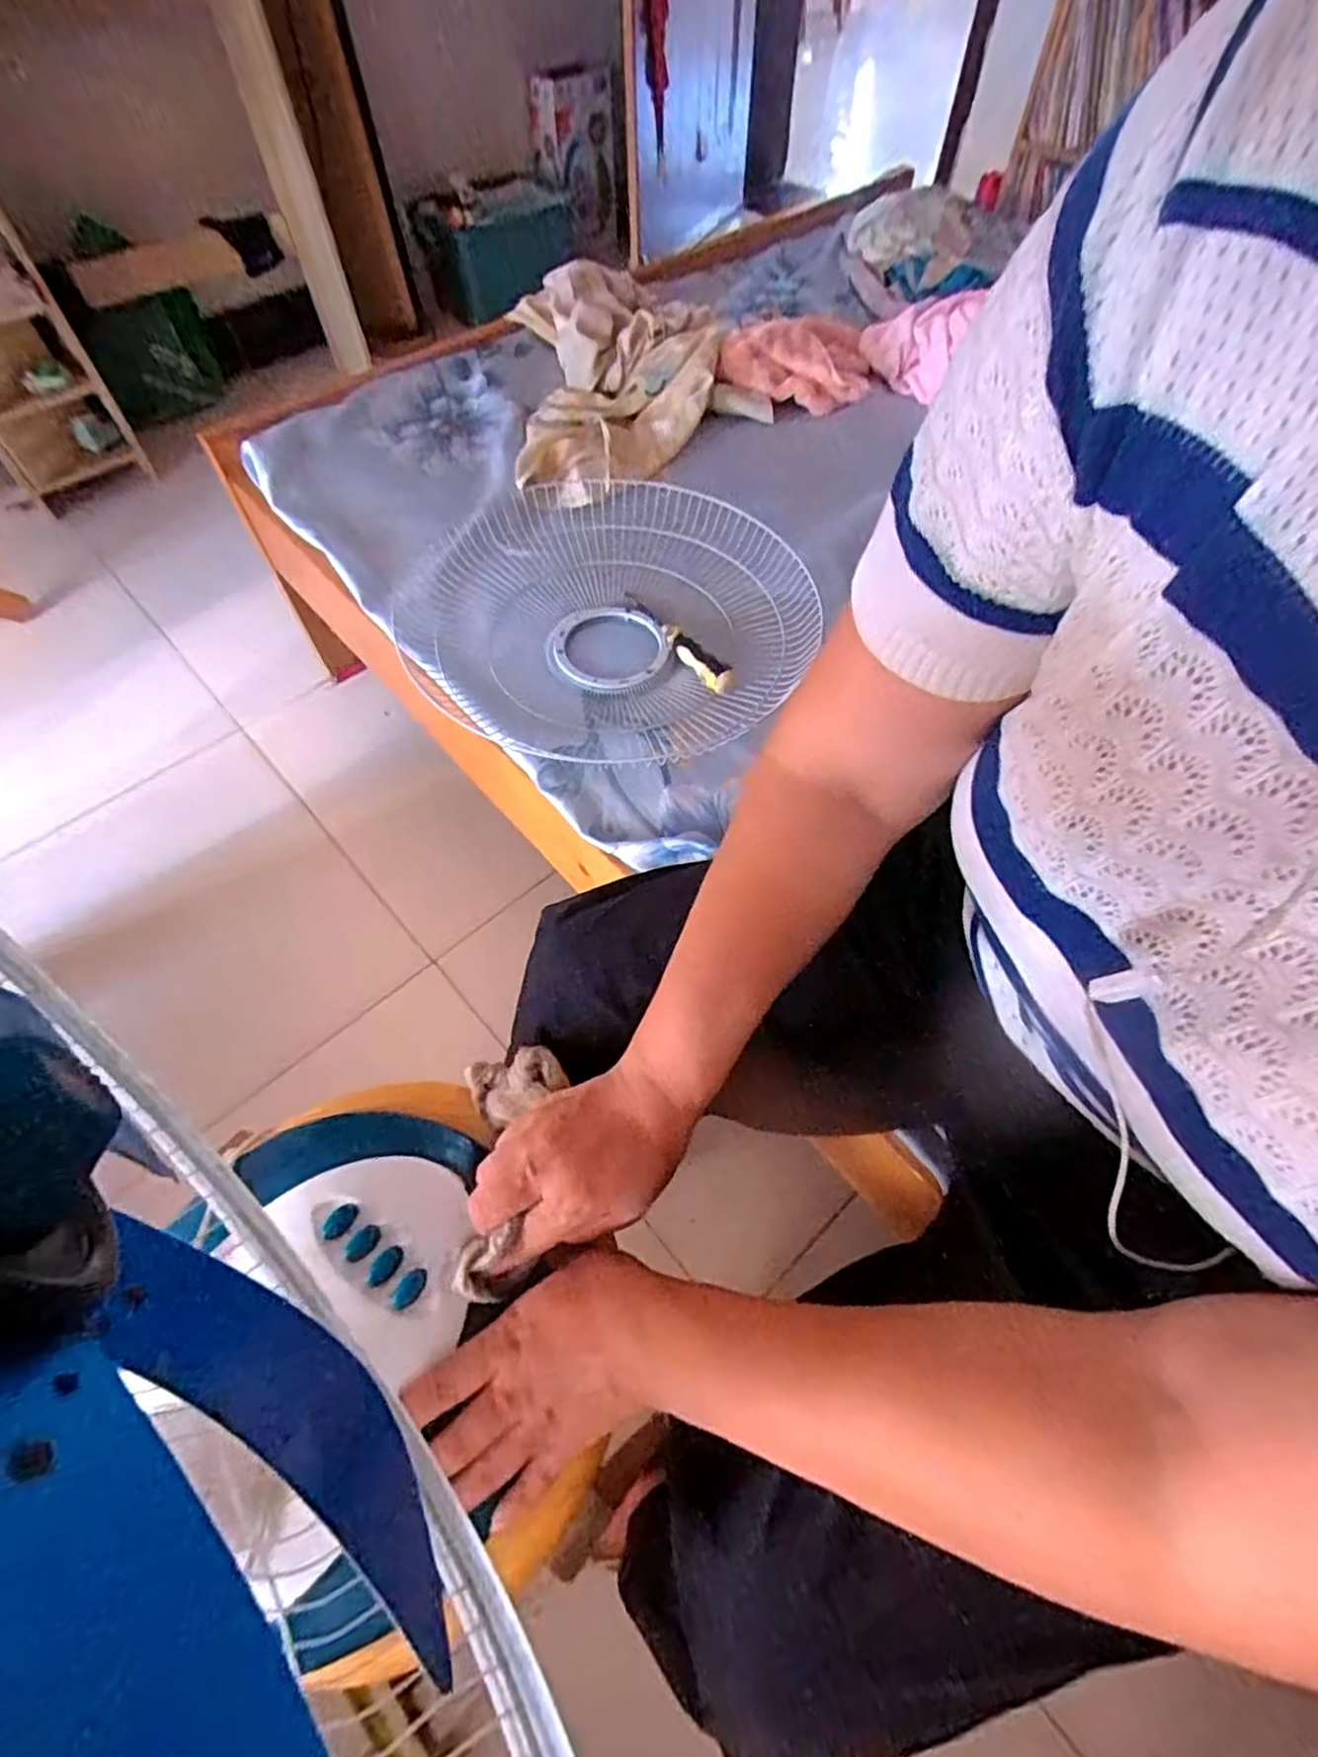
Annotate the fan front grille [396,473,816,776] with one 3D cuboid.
[{"bbox_3d":[-0.061,-0.307,0.778,0.423,0.070,0.444,0,59,0],"label":"fan front grille"}]

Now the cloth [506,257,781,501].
[{"bbox_3d":[-0.029,-0.713,0.998,0.347,0.086,0.509,-7,59,-4],"label":"cloth"}]

